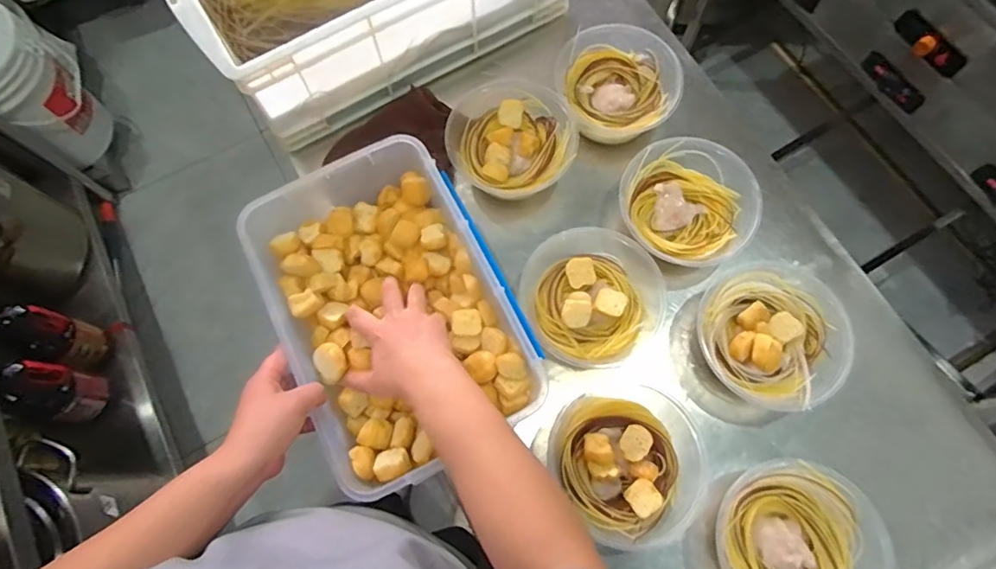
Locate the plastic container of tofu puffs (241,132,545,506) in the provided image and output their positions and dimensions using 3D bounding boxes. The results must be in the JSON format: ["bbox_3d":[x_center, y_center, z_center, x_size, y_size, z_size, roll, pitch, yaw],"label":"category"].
[{"bbox_3d":[-0.117,0.025,0.616,0.228,0.079,0.353,-26,74,-9],"label":"plastic container of tofu puffs"}]

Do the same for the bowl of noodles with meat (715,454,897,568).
[{"bbox_3d":[0.317,0.275,0.568,0.166,0.066,0.159,0,72,0],"label":"bowl of noodles with meat"}]

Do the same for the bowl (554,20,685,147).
[{"bbox_3d":[0.163,-0.274,0.743,0.168,0.060,0.163,42,76,12],"label":"bowl"}]

